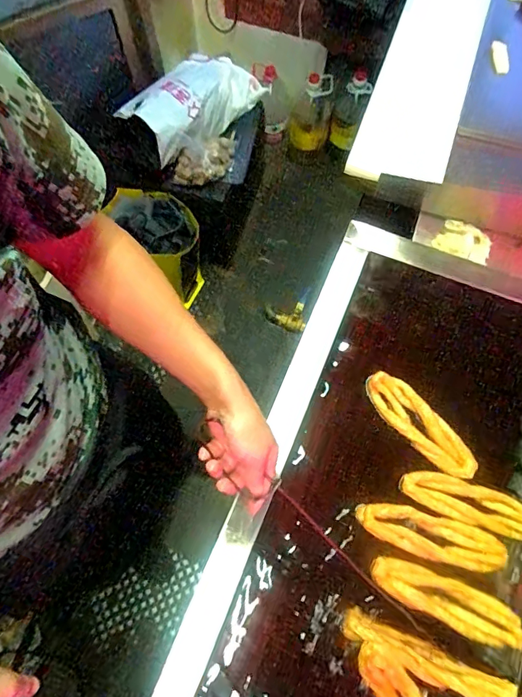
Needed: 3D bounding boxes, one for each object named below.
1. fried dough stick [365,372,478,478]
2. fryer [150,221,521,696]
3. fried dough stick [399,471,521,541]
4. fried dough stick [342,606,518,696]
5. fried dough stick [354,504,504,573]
[{"bbox_3d":[0.286,0.136,0.807,0.073,0.028,0.232,-41,74,-14],"label":"fried dough stick"},{"bbox_3d":[0.268,0.335,0.725,0.616,0.229,0.979,18,70,7],"label":"fryer"},{"bbox_3d":[0.351,0.258,0.749,0.225,0.037,0.066,21,70,8],"label":"fried dough stick"},{"bbox_3d":[0.244,0.463,0.666,0.243,0.039,0.047,23,71,9],"label":"fried dough stick"},{"bbox_3d":[0.276,0.307,0.738,0.231,0.030,0.067,16,70,7],"label":"fried dough stick"}]

